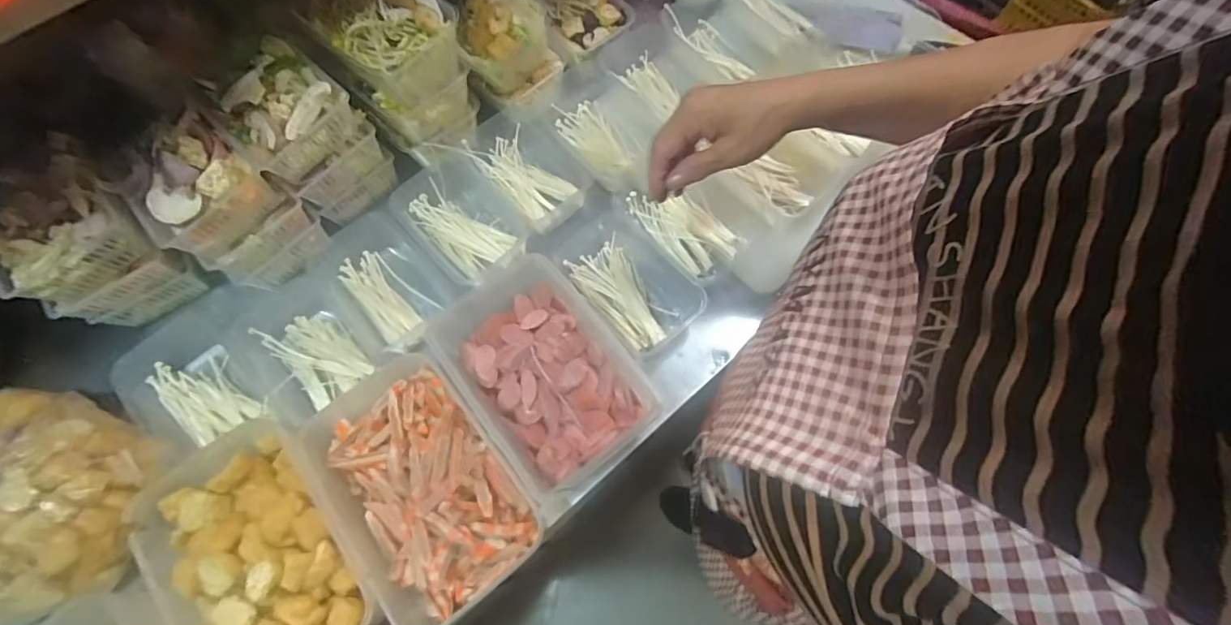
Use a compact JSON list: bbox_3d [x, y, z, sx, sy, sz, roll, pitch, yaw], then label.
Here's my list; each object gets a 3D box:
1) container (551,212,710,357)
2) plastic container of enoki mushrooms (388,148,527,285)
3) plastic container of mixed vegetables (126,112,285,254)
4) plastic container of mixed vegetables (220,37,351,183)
[{"bbox_3d":[0.011,-0.034,0.610,0.110,0.038,0.177,-40,73,-14],"label":"container"},{"bbox_3d":[-0.183,-0.110,0.640,0.167,0.044,0.110,41,74,15],"label":"plastic container of enoki mushrooms"},{"bbox_3d":[-0.433,-0.136,0.544,0.118,0.061,0.129,-38,72,-13],"label":"plastic container of mixed vegetables"},{"bbox_3d":[-0.350,-0.212,0.554,0.107,0.060,0.117,-41,73,-14],"label":"plastic container of mixed vegetables"}]

